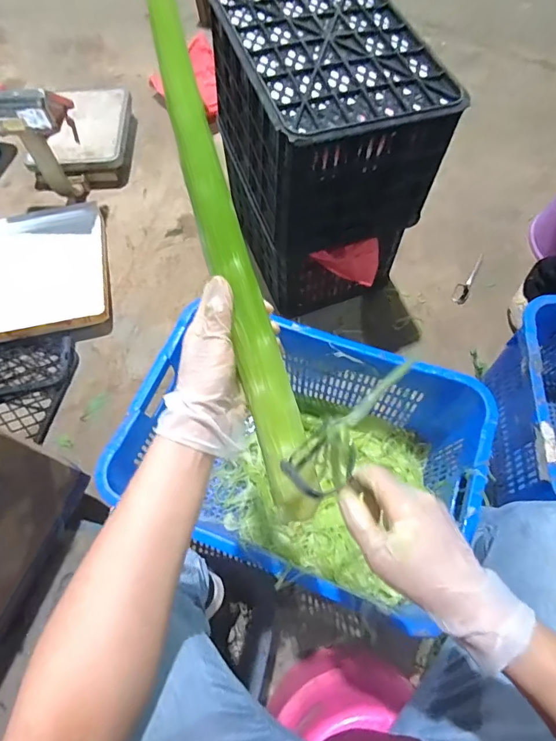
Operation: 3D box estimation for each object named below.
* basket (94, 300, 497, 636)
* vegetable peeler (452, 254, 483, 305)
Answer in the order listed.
[{"bbox_3d":[0.063,0.159,0.853,0.556,0.283,0.386,21,67,10],"label":"basket"},{"bbox_3d":[0.522,-0.251,1.181,0.039,0.010,0.180,29,69,13],"label":"vegetable peeler"}]

